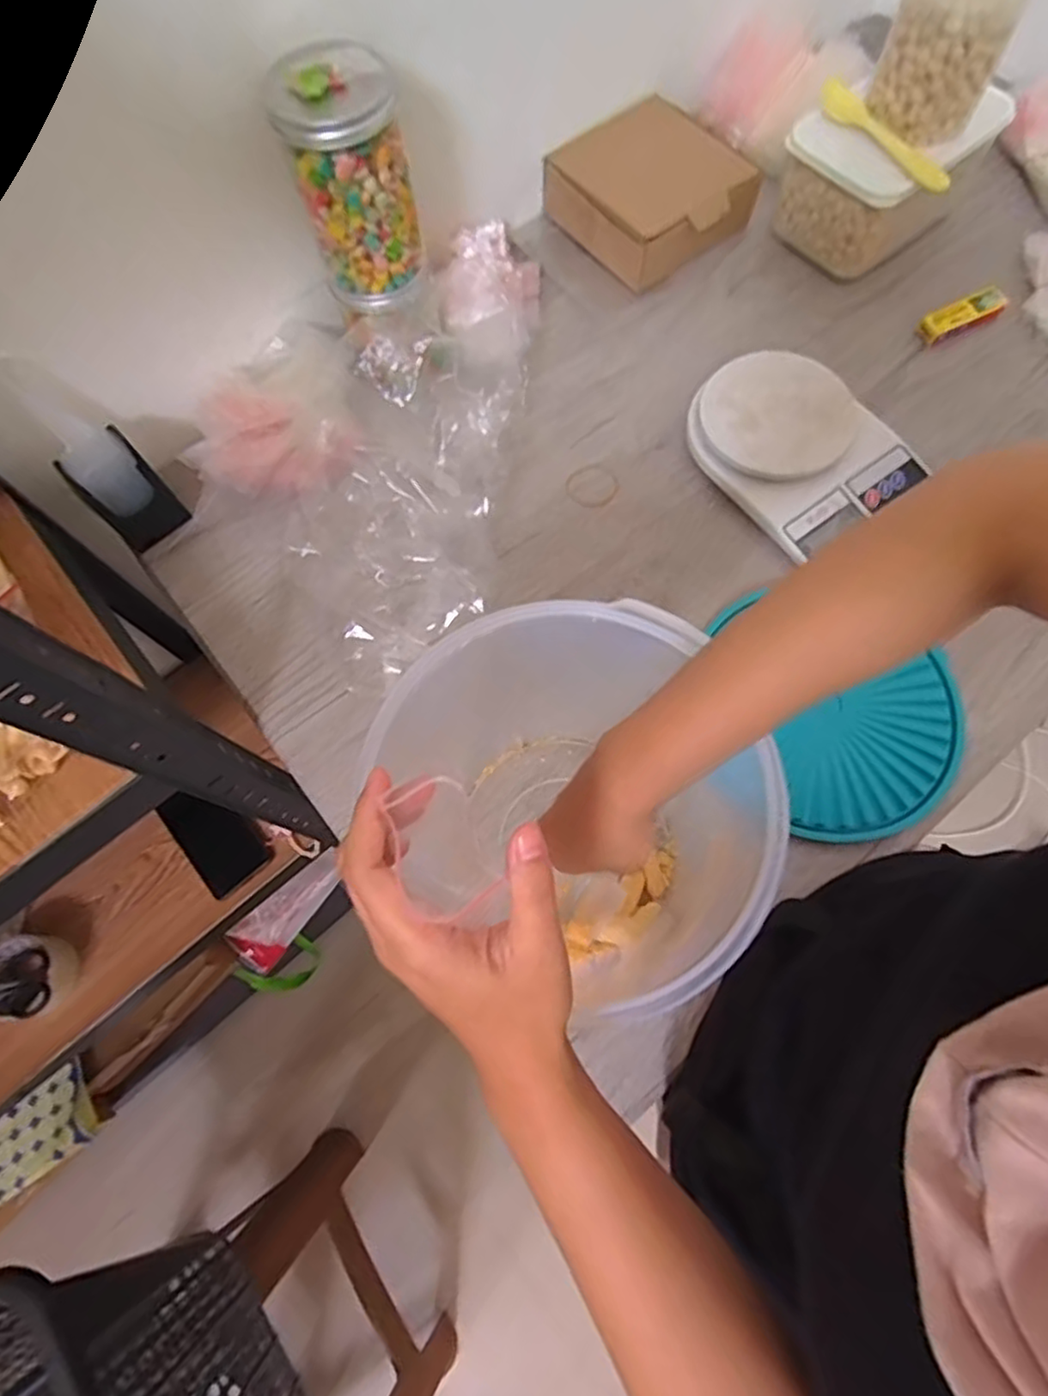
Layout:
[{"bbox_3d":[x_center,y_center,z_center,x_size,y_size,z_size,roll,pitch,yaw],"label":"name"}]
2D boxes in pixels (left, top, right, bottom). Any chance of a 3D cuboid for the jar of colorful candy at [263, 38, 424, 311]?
[{"bbox_3d":[-0.134,-0.401,0.521,0.083,0.149,0.078,-1,71,2],"label":"jar of colorful candy"}]

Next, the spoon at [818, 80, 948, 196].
[{"bbox_3d":[0.324,-0.507,0.599,0.025,0.018,0.158,-29,72,-7],"label":"spoon"}]

